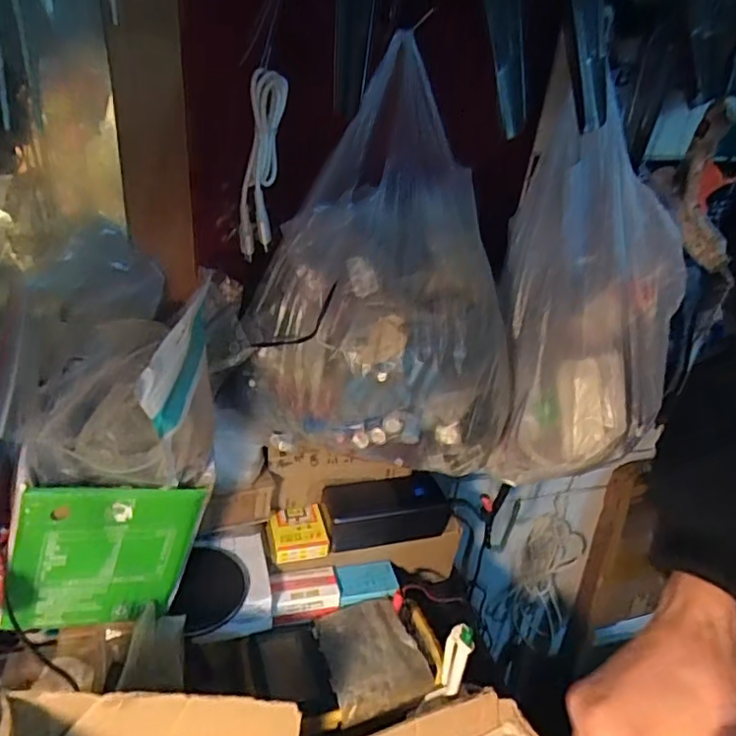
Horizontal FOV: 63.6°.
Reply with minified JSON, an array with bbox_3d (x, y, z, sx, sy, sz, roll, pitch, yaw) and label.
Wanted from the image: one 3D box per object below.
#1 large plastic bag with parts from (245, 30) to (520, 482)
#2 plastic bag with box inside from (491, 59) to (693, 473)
[{"bbox_3d":[0.016,-0.074,0.495,0.232,0.273,0.158,1,29,-8],"label":"large plastic bag with parts"},{"bbox_3d":[0.204,-0.076,0.553,0.151,0.368,0.087,0,5,-10],"label":"plastic bag with box inside"}]

